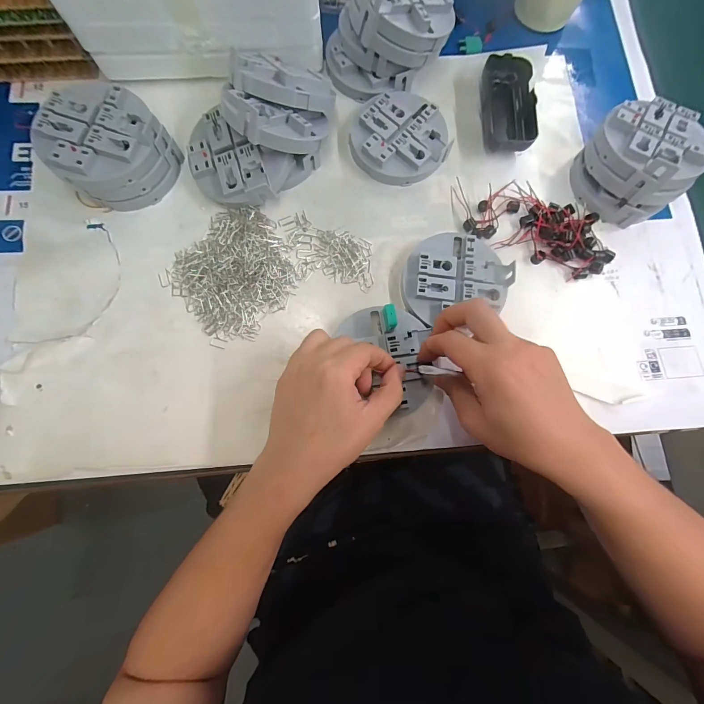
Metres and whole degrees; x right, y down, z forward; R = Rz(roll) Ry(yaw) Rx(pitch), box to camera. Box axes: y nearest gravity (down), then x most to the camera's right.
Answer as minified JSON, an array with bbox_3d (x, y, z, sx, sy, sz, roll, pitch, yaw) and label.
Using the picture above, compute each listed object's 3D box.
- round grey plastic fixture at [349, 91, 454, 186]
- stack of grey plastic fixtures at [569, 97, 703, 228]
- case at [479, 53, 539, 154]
[{"bbox_3d":[0.052,-0.230,0.369,0.100,0.025,0.098,0,77,-1],"label":"round grey plastic fixture"},{"bbox_3d":[0.295,-0.197,0.348,0.107,0.058,0.105,-38,80,-9],"label":"stack of grey plastic fixtures"},{"bbox_3d":[0.173,-0.268,0.375,0.050,0.031,0.108,-2,77,-2],"label":"case"}]

